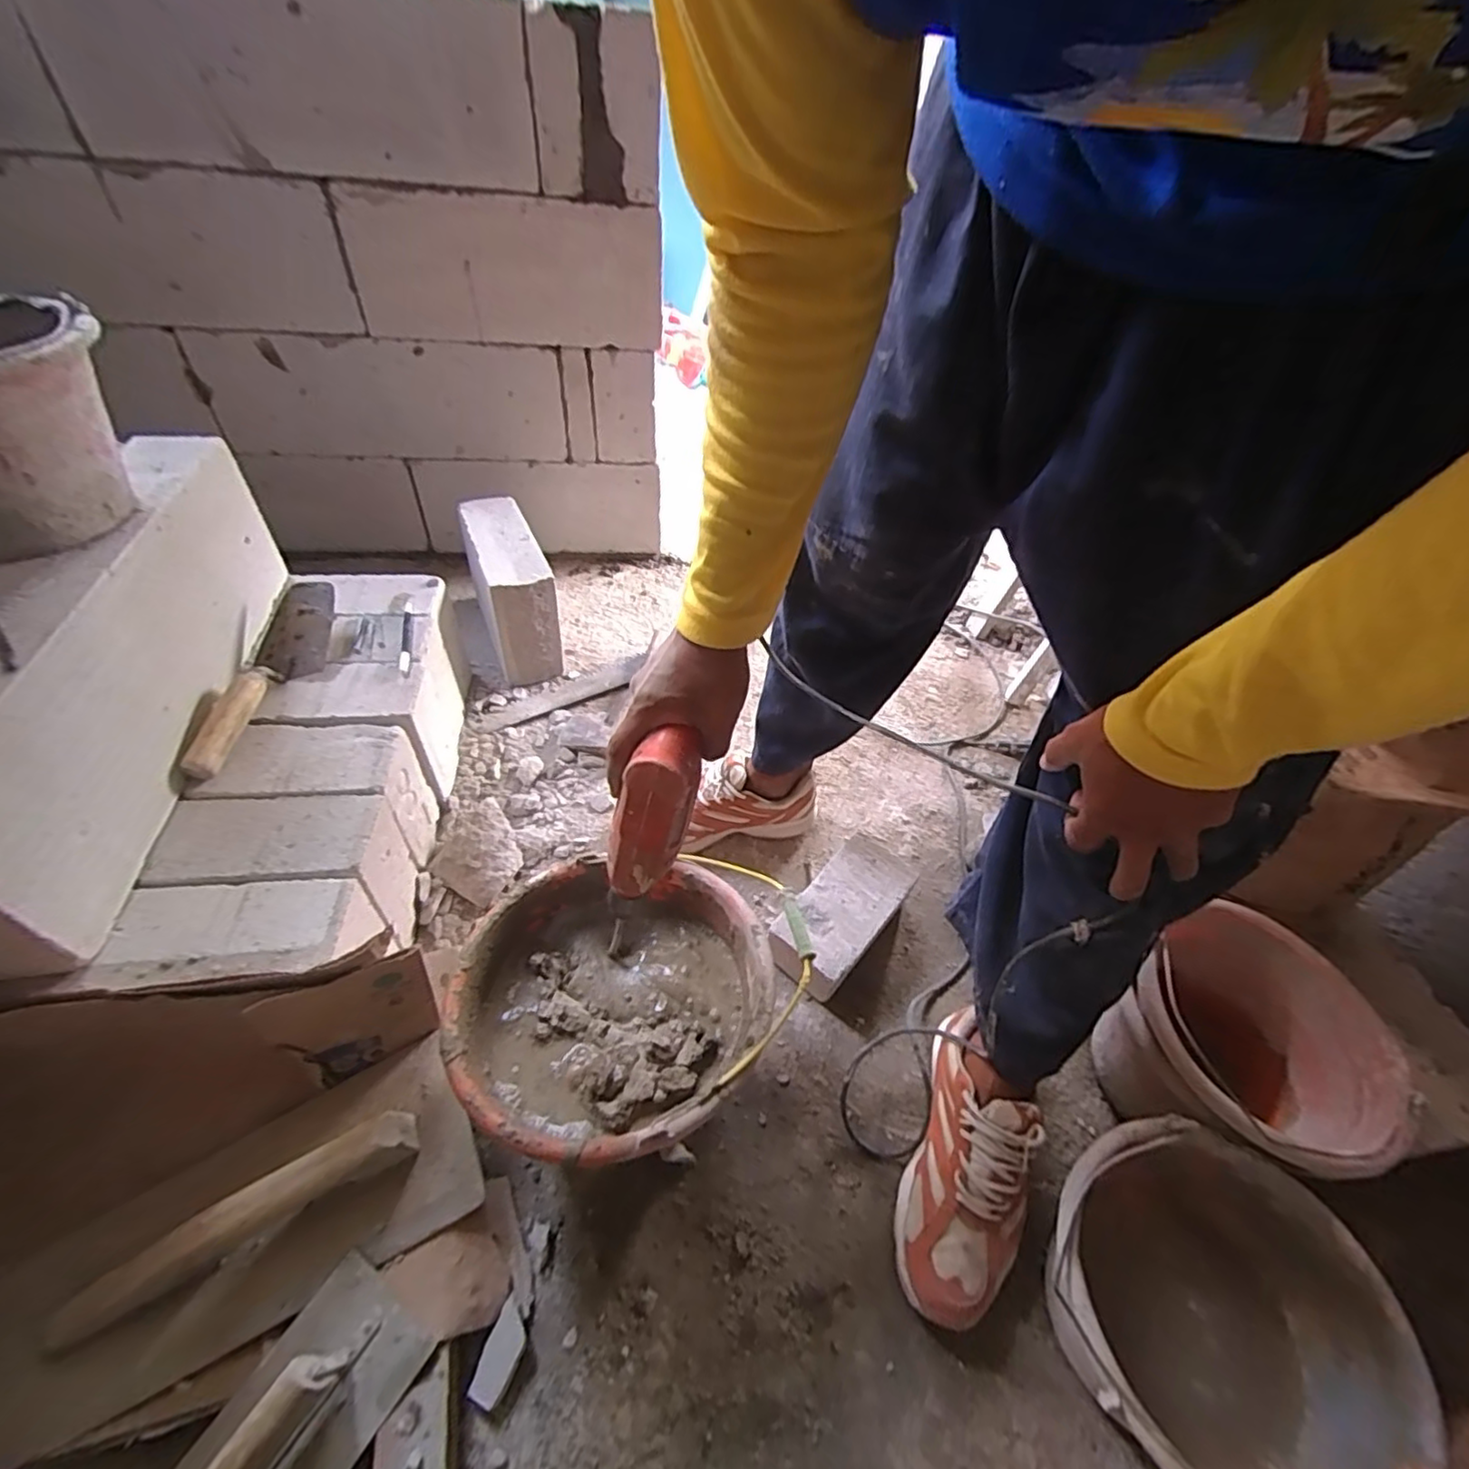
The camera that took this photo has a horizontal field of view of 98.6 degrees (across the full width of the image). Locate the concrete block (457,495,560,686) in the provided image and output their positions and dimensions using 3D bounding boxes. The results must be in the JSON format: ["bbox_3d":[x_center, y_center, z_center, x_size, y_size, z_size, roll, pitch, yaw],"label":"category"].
[{"bbox_3d":[-0.390,-0.253,1.108,0.101,0.197,0.293,-16,51,-21],"label":"concrete block"}]

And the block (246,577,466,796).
[{"bbox_3d":[-0.510,-0.068,0.904,0.208,0.208,0.317,-4,47,-11],"label":"block"}]

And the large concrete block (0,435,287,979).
[{"bbox_3d":[-0.630,-0.081,0.650,0.101,0.205,0.587,-2,47,-10],"label":"large concrete block"}]

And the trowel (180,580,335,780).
[{"bbox_3d":[-0.557,-0.075,0.758,0.073,0.058,0.292,2,46,-5],"label":"trowel"}]

